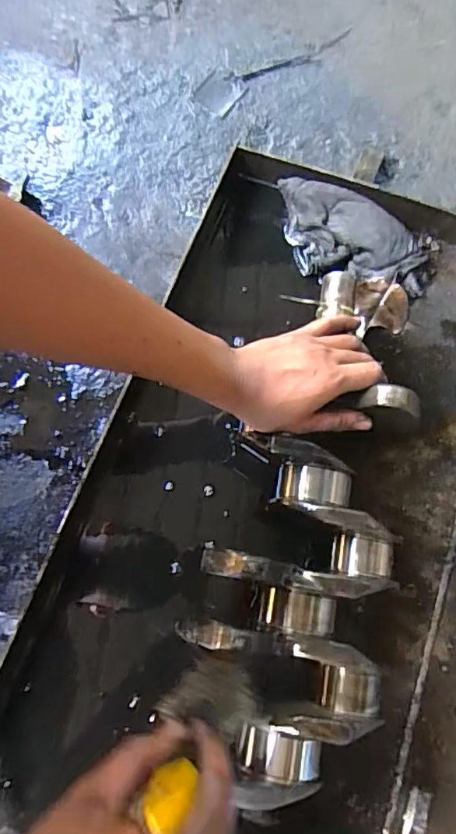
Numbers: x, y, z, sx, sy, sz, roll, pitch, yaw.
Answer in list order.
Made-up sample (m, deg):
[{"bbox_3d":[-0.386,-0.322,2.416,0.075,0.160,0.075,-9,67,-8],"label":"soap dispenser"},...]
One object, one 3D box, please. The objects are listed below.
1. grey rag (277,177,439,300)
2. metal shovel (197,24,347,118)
[{"bbox_3d":[0.142,-0.201,0.597,0.189,0.042,0.099,13,76,2],"label":"grey rag"},{"bbox_3d":[0.059,-0.459,0.695,0.232,0.008,0.062,-33,79,-9],"label":"metal shovel"}]

